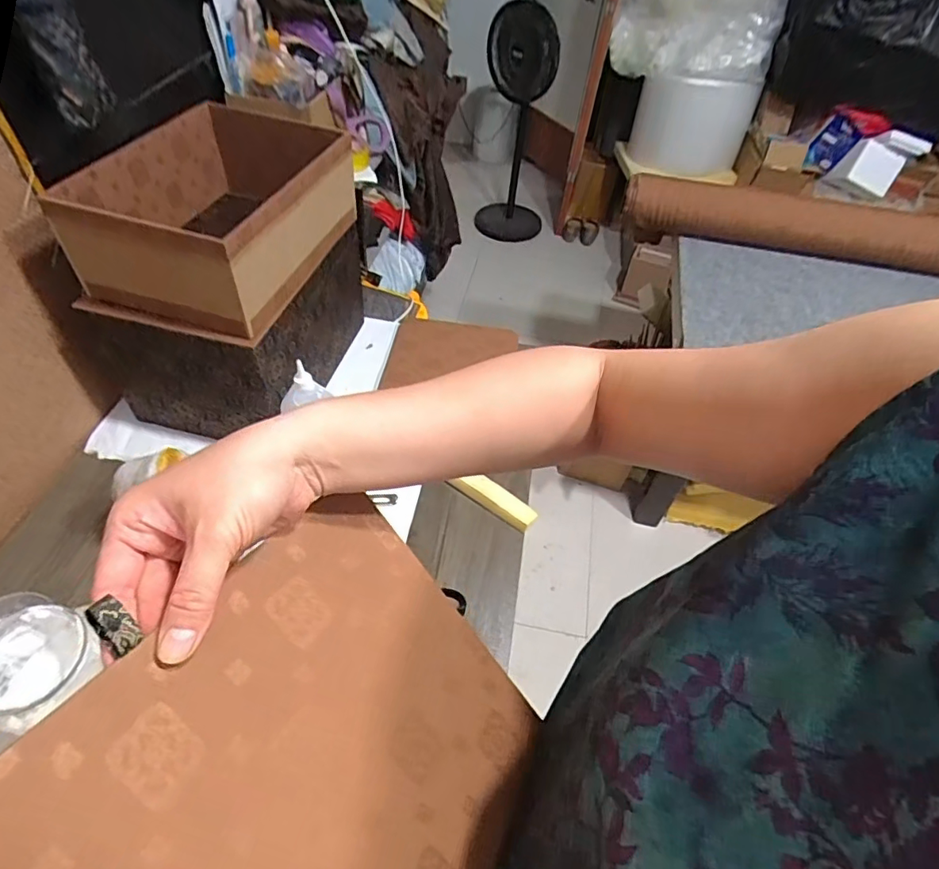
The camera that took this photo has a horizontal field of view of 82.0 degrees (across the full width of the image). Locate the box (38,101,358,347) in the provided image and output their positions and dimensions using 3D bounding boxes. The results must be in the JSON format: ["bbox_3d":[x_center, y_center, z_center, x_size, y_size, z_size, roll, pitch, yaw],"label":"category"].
[{"bbox_3d":[-0.355,-0.335,0.818,0.284,0.158,0.408,13,49,6],"label":"box"}]

